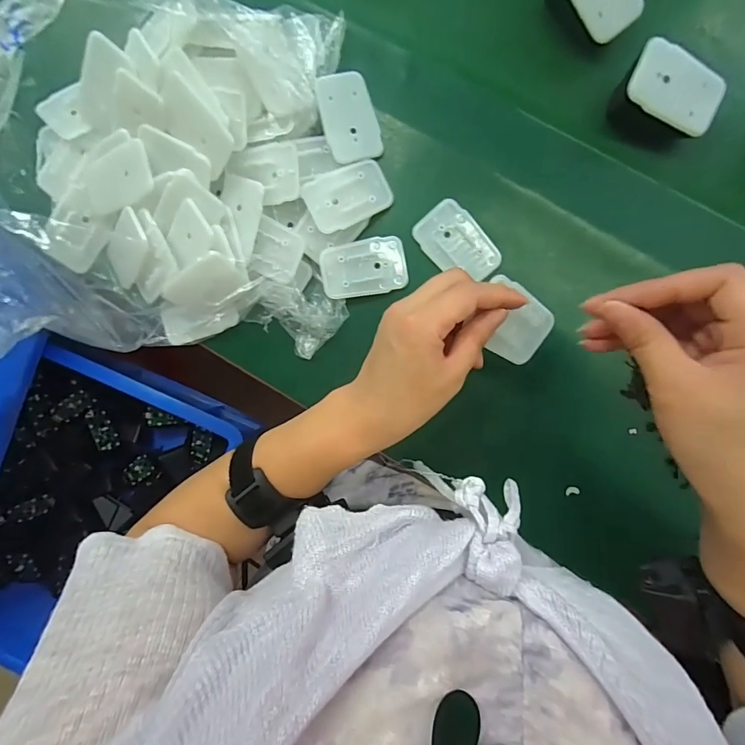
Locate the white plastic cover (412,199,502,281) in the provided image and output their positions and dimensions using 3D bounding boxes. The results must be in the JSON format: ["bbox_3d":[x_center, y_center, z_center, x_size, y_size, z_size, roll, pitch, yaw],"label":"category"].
[{"bbox_3d":[0.069,-0.105,0.344,0.044,0.008,0.070,-44,87,5],"label":"white plastic cover"}]

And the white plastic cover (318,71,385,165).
[{"bbox_3d":[-0.018,-0.204,0.337,0.043,0.004,0.065,-16,98,-10],"label":"white plastic cover"}]

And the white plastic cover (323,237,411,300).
[{"bbox_3d":[-0.007,-0.087,0.348,0.069,0.005,0.045,-9,90,6],"label":"white plastic cover"}]

